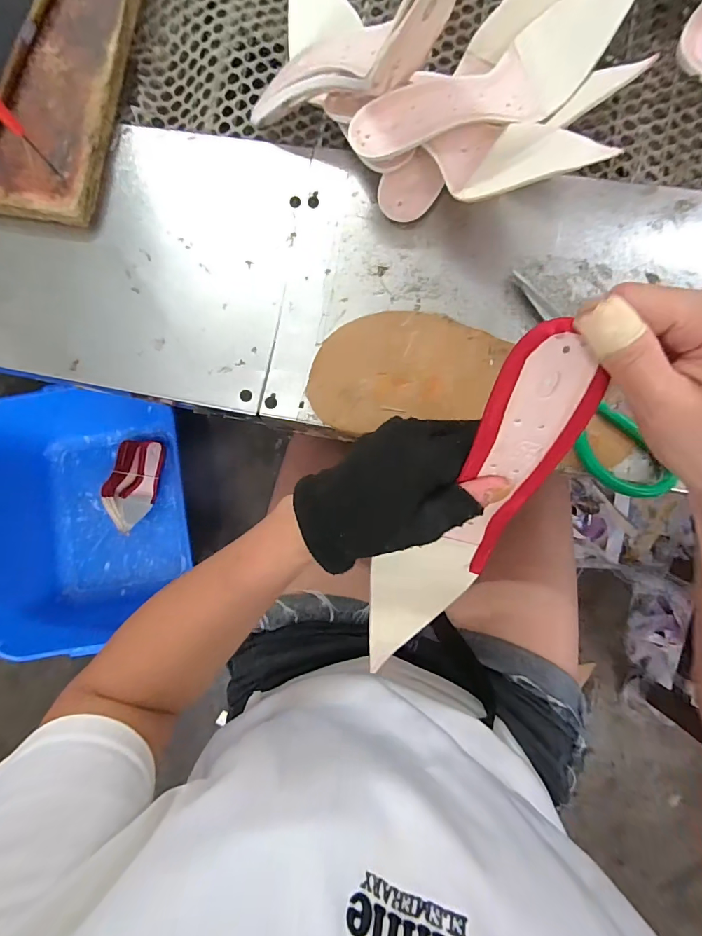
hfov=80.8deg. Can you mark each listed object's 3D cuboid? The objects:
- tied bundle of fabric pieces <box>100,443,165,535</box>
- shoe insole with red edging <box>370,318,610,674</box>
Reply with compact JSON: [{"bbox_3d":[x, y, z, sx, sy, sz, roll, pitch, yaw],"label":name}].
[{"bbox_3d":[-0.561,0.042,1.053,0.114,0.091,0.229,9,87,5],"label":"tied bundle of fabric pieces"},{"bbox_3d":[0.066,0.030,0.240,0.063,0.050,0.226,24,121,4],"label":"shoe insole with red edging"}]

